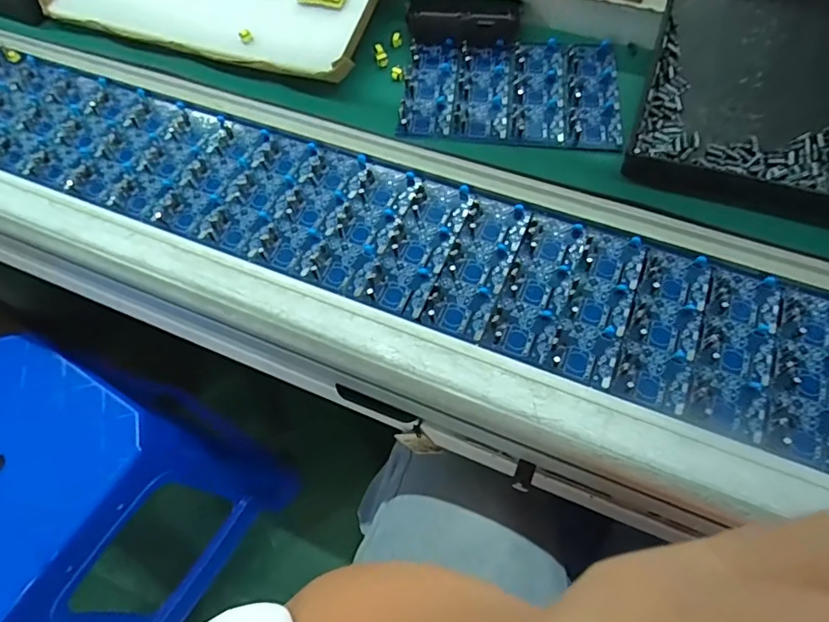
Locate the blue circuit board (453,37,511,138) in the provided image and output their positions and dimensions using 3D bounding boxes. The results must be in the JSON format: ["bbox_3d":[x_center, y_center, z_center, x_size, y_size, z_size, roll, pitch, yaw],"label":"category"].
[{"bbox_3d":[0.064,-0.211,0.493,0.047,0.011,0.121,3,63,5],"label":"blue circuit board"}]

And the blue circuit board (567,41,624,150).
[{"bbox_3d":[0.166,-0.203,0.486,0.047,0.010,0.128,5,63,6],"label":"blue circuit board"}]

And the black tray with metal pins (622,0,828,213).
[{"bbox_3d":[0.299,-0.210,0.444,0.175,0.047,0.249,17,77,15],"label":"black tray with metal pins"}]

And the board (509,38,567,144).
[{"bbox_3d":[0.115,-0.209,0.489,0.049,0.013,0.131,4,63,5],"label":"board"}]

